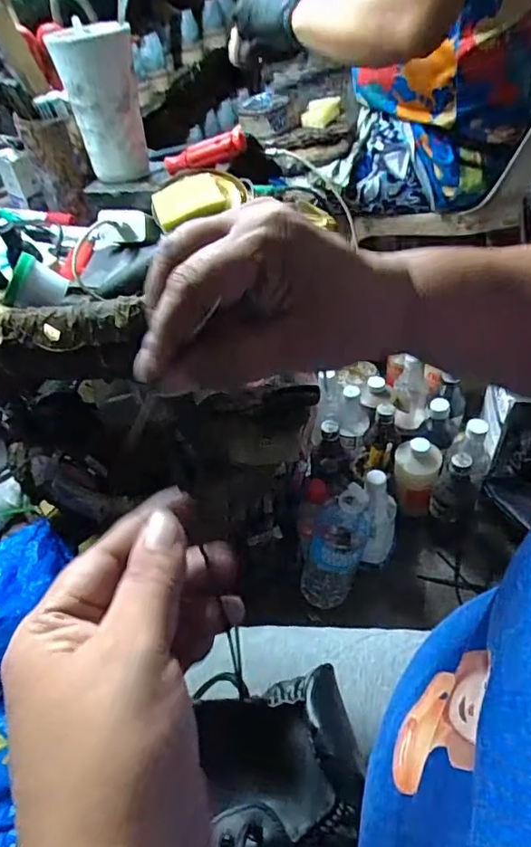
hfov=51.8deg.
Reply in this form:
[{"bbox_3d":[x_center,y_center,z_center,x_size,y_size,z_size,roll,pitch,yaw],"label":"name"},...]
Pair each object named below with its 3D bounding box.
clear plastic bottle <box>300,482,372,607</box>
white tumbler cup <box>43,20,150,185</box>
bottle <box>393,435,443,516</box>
[{"bbox_3d":[0.099,0.175,0.786,0.091,0.244,0.103,10,47,17],"label":"clear plastic bottle"},{"bbox_3d":[-0.169,-0.334,0.586,0.074,0.146,0.083,-15,45,-8],"label":"white tumbler cup"},{"bbox_3d":[0.246,0.087,0.901,0.068,0.108,0.073,14,48,20],"label":"bottle"}]

